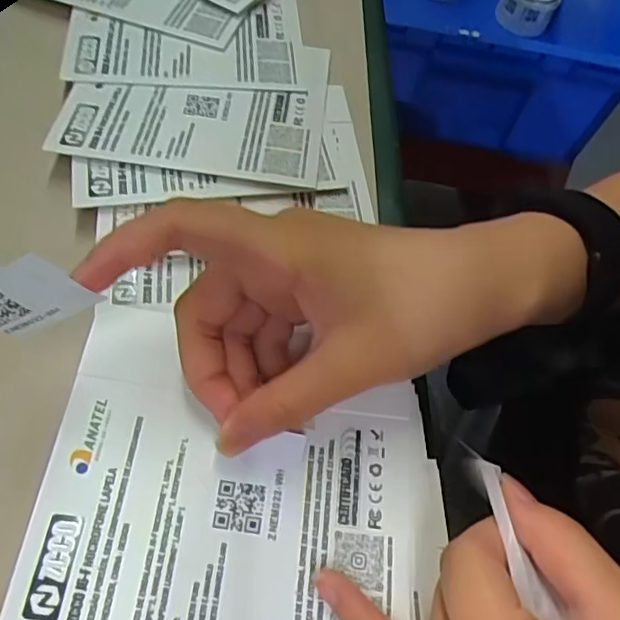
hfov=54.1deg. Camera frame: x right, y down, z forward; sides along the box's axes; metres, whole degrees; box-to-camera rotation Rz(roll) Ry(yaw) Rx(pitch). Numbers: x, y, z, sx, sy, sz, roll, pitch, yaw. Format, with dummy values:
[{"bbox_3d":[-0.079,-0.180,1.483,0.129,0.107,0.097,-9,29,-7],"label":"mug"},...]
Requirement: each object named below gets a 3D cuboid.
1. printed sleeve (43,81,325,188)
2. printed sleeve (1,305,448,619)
[{"bbox_3d":[-0.055,-0.087,0.283,0.119,0.010,0.064,6,61,-4],"label":"printed sleeve"},{"bbox_3d":[-0.019,0.056,0.203,0.129,0.004,0.103,9,59,-5],"label":"printed sleeve"}]

